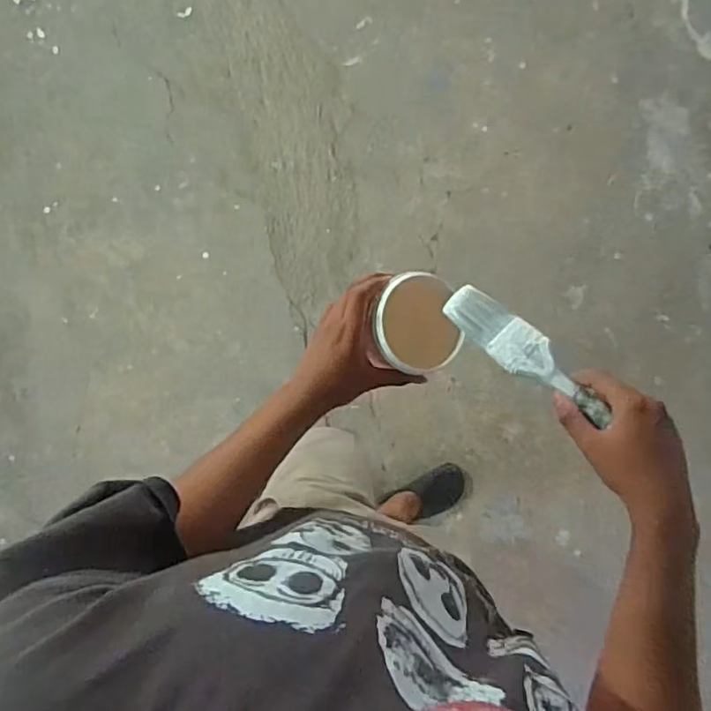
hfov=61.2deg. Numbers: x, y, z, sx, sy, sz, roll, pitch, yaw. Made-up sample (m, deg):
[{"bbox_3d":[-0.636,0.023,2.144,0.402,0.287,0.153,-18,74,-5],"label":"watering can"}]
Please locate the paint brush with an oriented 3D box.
[{"bbox_3d":[0.165,-0.005,0.591,0.047,0.015,0.185,-46,67,-1],"label":"paint brush"}]

